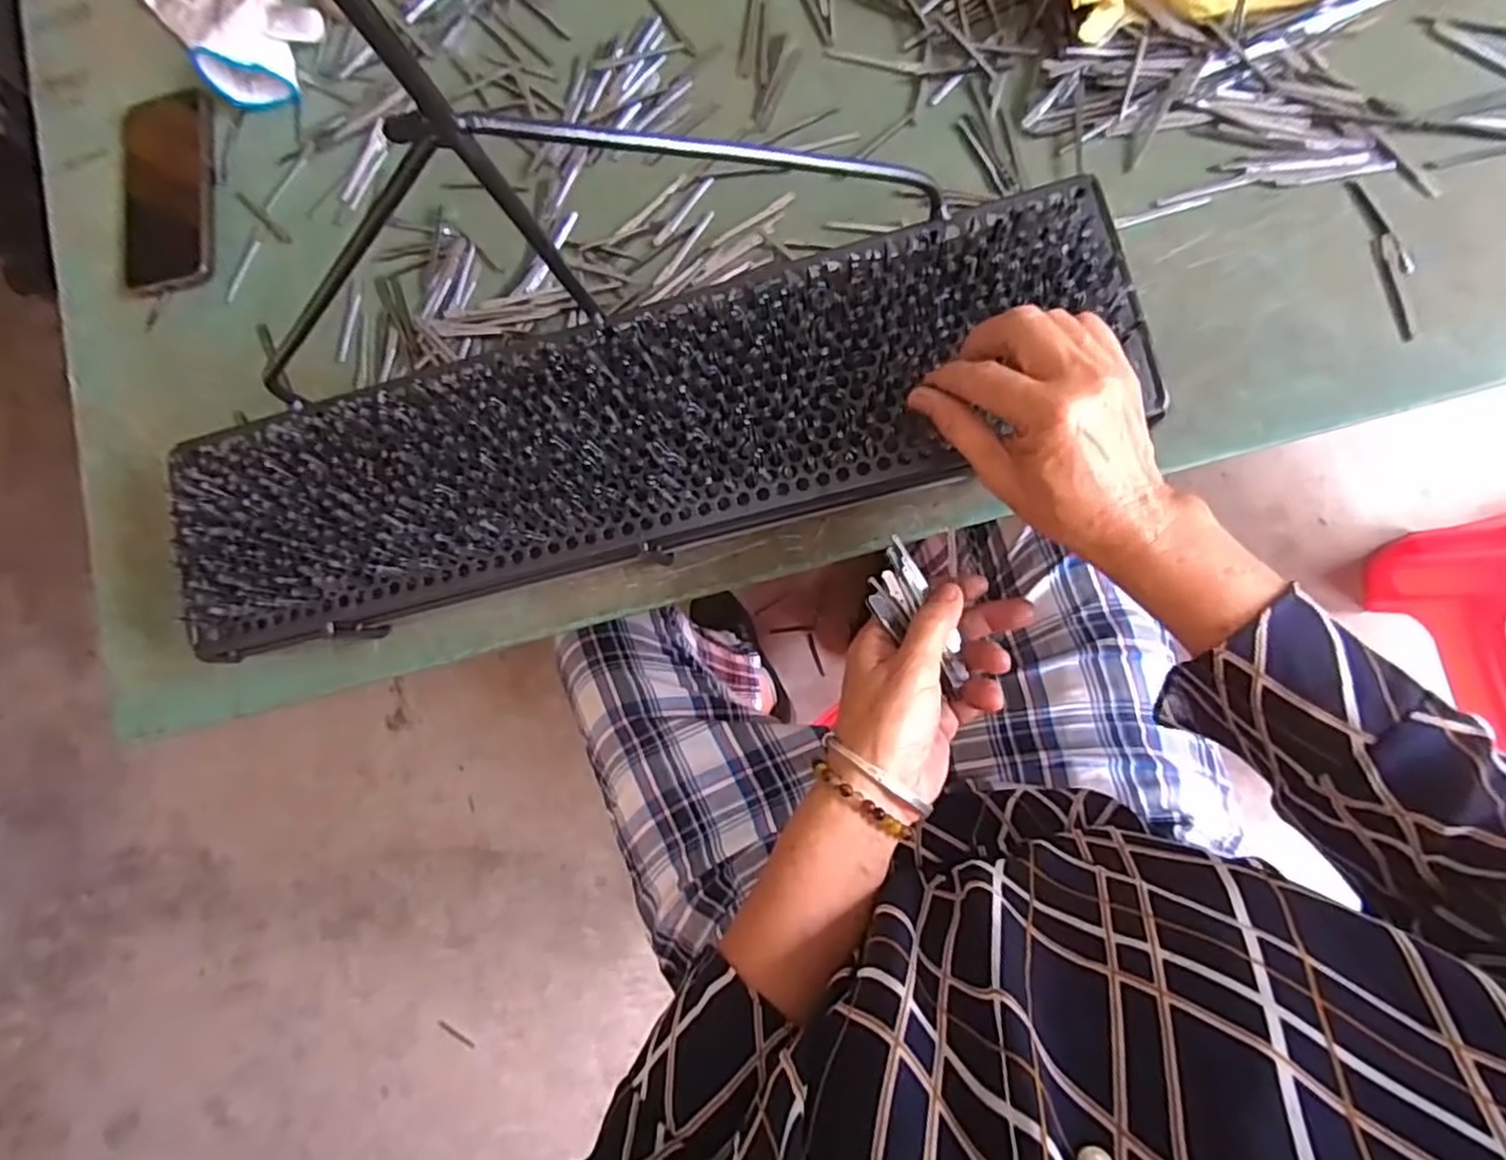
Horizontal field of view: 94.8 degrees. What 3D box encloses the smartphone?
[{"bbox_3d":[-0.461,-0.302,0.544,0.077,0.015,0.152,-7,84,8],"label":"smartphone"}]

